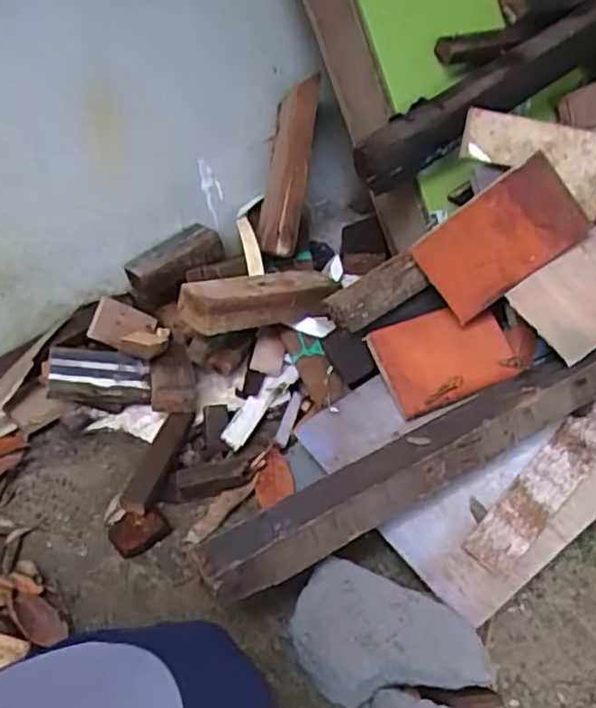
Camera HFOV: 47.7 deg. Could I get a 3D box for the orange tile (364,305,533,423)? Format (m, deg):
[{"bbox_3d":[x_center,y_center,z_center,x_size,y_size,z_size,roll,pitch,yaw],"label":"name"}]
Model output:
[{"bbox_3d":[0.192,-0.003,0.825,0.187,0.013,0.111,-20,77,-14],"label":"orange tile"}]

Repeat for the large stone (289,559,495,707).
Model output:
[{"bbox_3d":[0.085,0.290,0.657,0.186,0.078,0.108,20,49,13],"label":"large stone"}]

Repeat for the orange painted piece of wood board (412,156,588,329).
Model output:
[{"bbox_3d":[0.243,-0.137,0.800,0.191,0.114,0.014,-36,12,-1],"label":"orange painted piece of wood board"}]

